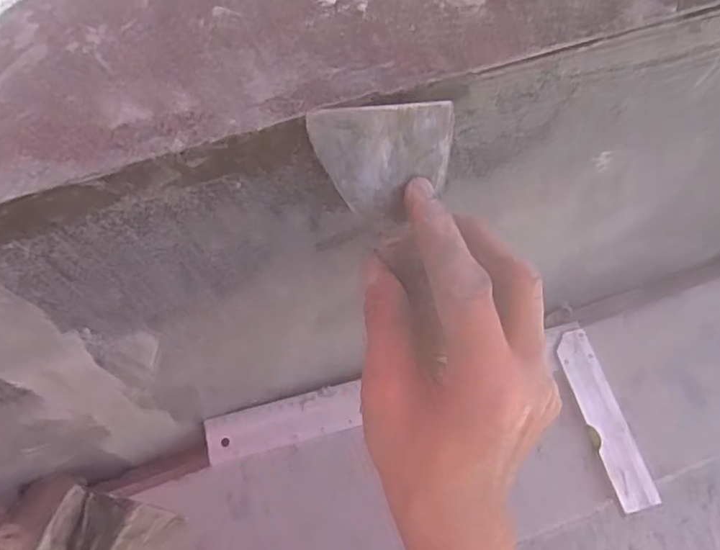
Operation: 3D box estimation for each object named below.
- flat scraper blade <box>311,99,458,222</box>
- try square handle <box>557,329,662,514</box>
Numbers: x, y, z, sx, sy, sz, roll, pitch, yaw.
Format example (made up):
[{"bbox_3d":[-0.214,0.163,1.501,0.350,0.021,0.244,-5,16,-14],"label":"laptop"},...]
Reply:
[{"bbox_3d":[0.009,-0.045,0.235,0.061,0.053,0.004,-10,44,-18],"label":"flat scraper blade"},{"bbox_3d":[0.212,0.122,0.488,0.036,0.005,0.152,-13,67,-8],"label":"try square handle"}]

